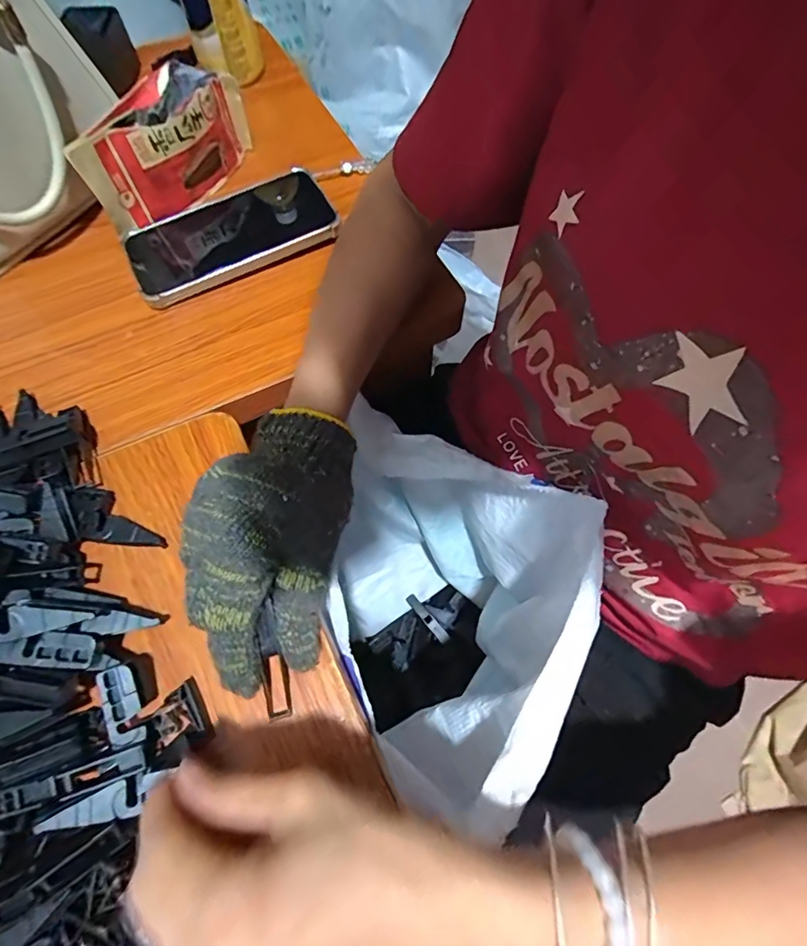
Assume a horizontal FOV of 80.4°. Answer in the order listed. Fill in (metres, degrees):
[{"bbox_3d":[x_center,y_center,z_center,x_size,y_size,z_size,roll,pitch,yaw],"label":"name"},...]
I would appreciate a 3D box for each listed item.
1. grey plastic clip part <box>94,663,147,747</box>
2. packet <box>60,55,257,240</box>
[{"bbox_3d":[-0.140,0.115,0.236,0.016,0.005,0.037,-19,81,-10],"label":"grey plastic clip part"},{"bbox_3d":[-0.191,-0.268,0.400,0.042,0.087,0.152,21,66,8],"label":"packet"}]

